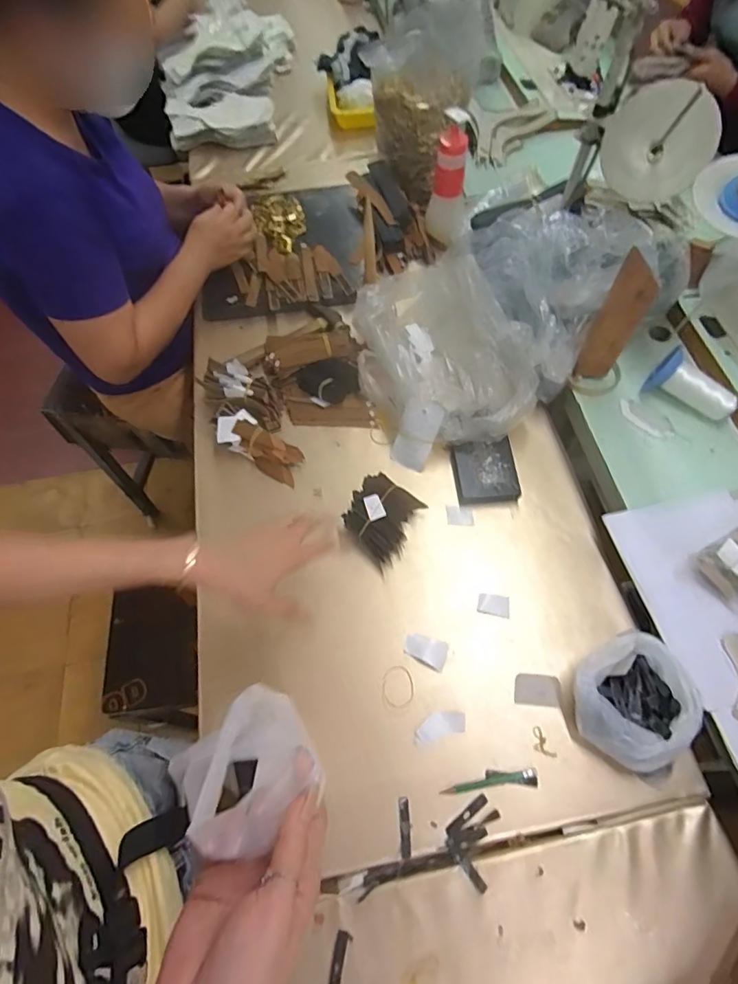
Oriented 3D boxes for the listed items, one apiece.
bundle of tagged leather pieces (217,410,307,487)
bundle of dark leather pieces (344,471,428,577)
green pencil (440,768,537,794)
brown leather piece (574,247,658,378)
[{"bbox_3d":[-0.156,-0.066,0.721,0.134,0.026,0.053,35,68,3],"label":"bundle of tagged leather pieces"},{"bbox_3d":[0.013,0.035,0.660,0.089,0.043,0.105,30,67,17],"label":"bundle of dark leather pieces"},{"bbox_3d":[0.128,0.310,0.536,0.103,0.004,0.008,-11,62,-3],"label":"green pencil"},{"bbox_3d":[0.319,-0.217,0.655,0.049,0.178,0.014,29,61,14],"label":"brown leather piece"}]

